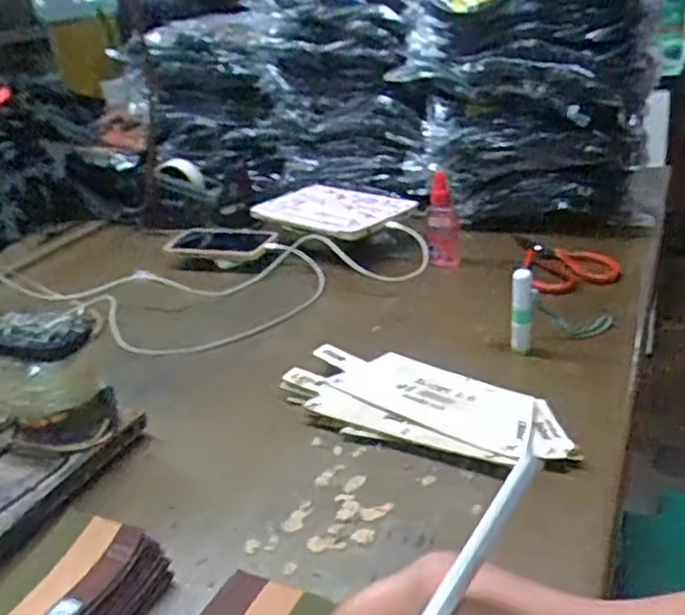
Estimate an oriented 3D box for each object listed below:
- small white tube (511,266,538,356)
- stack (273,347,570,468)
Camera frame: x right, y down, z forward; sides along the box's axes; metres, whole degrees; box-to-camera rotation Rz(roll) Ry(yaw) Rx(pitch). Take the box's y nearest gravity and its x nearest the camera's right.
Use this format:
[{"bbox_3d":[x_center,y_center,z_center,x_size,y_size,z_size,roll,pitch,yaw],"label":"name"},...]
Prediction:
[{"bbox_3d":[0.172,0.004,0.663,0.021,0.090,0.017,-1,26,16],"label":"small white tube"},{"bbox_3d":[0.065,0.084,0.599,0.249,0.017,0.102,12,32,37],"label":"stack"}]

